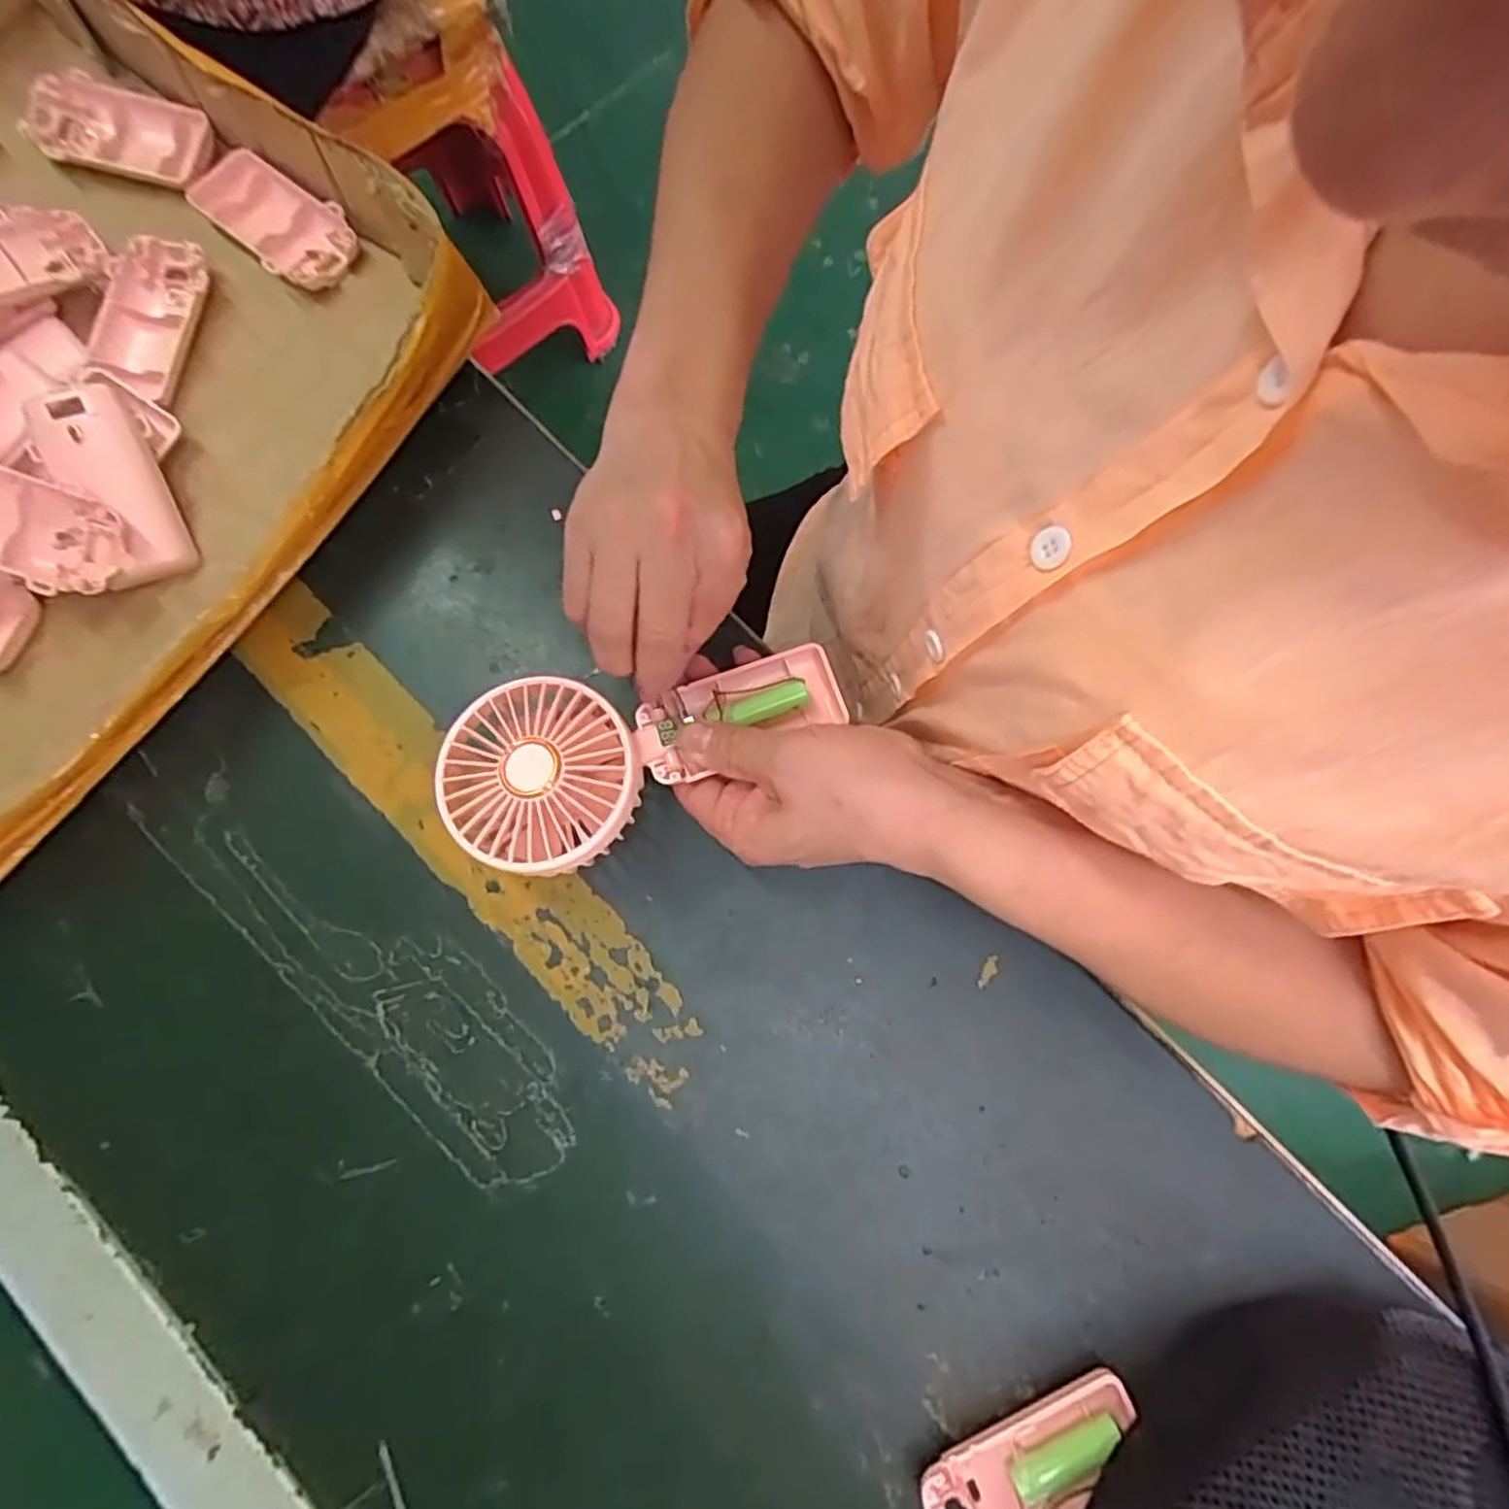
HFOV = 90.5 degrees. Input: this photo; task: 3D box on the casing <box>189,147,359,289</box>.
[{"bbox_3d":[-0.262,-0.296,0.411,0.087,0.028,0.050,41,79,8],"label":"casing"}]

